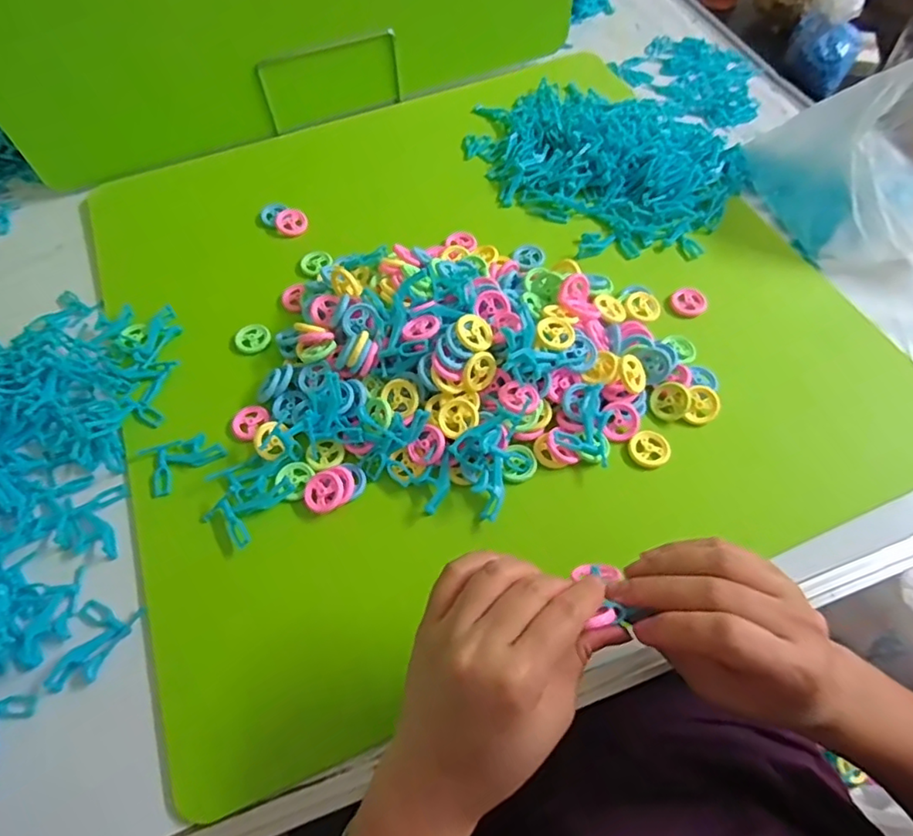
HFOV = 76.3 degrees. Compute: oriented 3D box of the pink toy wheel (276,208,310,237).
[{"bbox_3d":[-0.162,-0.193,0.572,0.030,0.006,0.030,4,75,-14],"label":"pink toy wheel"}]

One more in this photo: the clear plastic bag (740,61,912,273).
[{"bbox_3d":[0.372,-0.232,0.516,0.132,0.134,0.193,-19,59,-10],"label":"clear plastic bag"}]

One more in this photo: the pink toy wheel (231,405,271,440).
[{"bbox_3d":[-0.164,0.002,0.460,0.028,0.004,0.029,-1,60,2],"label":"pink toy wheel"}]

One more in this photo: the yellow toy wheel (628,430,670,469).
[{"bbox_3d":[0.146,0.023,0.438,0.029,0.004,0.030,-1,60,2],"label":"yellow toy wheel"}]

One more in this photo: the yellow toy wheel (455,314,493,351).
[{"bbox_3d":[0.014,-0.064,0.435,0.029,0.005,0.030,-37,90,-34],"label":"yellow toy wheel"}]

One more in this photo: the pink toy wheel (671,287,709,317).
[{"bbox_3d":[0.203,-0.101,0.507,0.029,0.010,0.026,35,67,21],"label":"pink toy wheel"}]

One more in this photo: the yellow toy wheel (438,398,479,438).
[{"bbox_3d":[0.000,-0.001,0.431,0.030,0.004,0.027,-29,73,0],"label":"yellow toy wheel"}]

